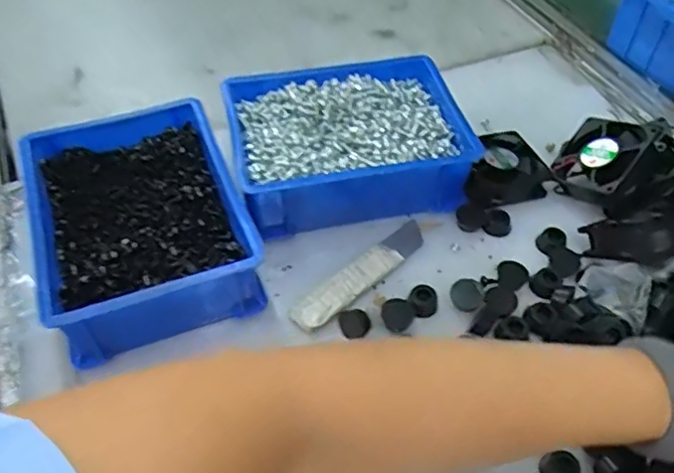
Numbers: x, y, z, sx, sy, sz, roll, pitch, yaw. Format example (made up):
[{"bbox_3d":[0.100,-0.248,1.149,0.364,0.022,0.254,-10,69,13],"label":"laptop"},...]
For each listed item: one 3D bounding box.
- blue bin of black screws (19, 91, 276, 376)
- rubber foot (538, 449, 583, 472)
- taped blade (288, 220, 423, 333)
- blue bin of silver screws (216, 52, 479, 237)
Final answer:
[{"bbox_3d":[-0.151,-0.010,0.471,0.150,0.064,0.203,-17,52,-15],"label":"blue bin of black screws"},{"bbox_3d":[0.139,0.146,0.378,0.023,0.012,0.021,34,57,25],"label":"rubber foot"},{"bbox_3d":[0.020,0.027,0.474,0.134,0.009,0.029,-36,58,-27],"label":"taped blade"},{"bbox_3d":[0.010,-0.082,0.533,0.201,0.059,0.154,-11,50,-10],"label":"blue bin of silver screws"}]

